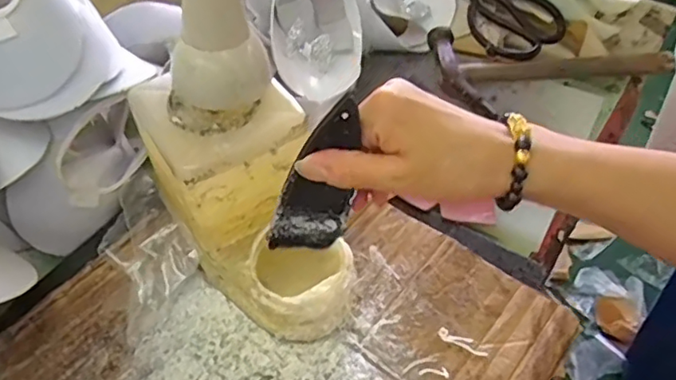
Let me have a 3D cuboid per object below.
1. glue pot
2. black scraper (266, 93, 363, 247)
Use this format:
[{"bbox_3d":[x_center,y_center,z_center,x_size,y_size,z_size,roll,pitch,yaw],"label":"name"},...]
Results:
[{"bbox_3d":[-0.064,0.006,0.429,0.110,0.109,0.193,-24,53,-17],"label":"glue pot"},{"bbox_3d":[-0.011,-0.005,0.349,0.043,0.134,0.009,8,48,-11],"label":"black scraper"}]

